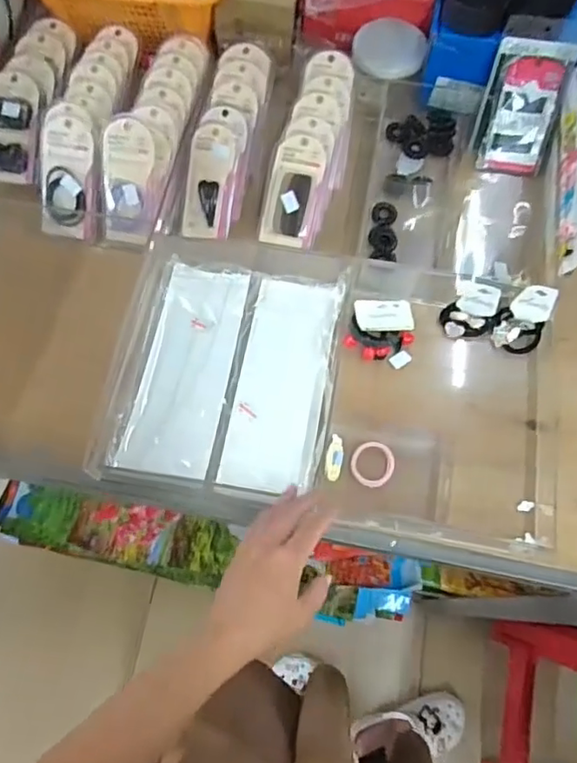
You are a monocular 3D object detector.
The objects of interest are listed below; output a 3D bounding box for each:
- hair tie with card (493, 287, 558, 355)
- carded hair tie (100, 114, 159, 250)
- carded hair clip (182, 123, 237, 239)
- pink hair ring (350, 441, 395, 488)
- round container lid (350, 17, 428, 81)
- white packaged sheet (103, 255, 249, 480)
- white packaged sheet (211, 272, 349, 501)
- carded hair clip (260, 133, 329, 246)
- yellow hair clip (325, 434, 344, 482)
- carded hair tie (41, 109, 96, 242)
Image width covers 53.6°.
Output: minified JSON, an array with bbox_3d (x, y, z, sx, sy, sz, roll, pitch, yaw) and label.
[{"bbox_3d":[0.276,-0.074,0.667,0.055,0.084,0.015,24,34,9],"label":"hair tie with card"},{"bbox_3d":[-0.193,-0.238,0.689,0.070,0.028,0.146,12,110,5],"label":"carded hair tie"},{"bbox_3d":[-0.101,-0.251,0.720,0.052,0.010,0.136,13,100,6],"label":"carded hair clip"},{"bbox_3d":[0.092,0.090,0.624,0.048,0.004,0.051,0,69,0],"label":"pink hair ring"},{"bbox_3d":[0.137,-0.450,0.771,0.094,0.006,0.079,34,97,1],"label":"round container lid"},{"bbox_3d":[-0.117,-0.018,0.655,0.100,0.019,0.257,9,69,4],"label":"white packaged sheet"},{"bbox_3d":[-0.005,-0.003,0.652,0.109,0.023,0.258,9,69,4],"label":"white packaged sheet"},{"bbox_3d":[0.004,-0.239,0.715,0.061,0.028,0.133,17,98,7],"label":"carded hair clip"},{"bbox_3d":[0.050,0.082,0.621,0.019,0.015,0.053,9,69,4],"label":"yellow hair clip"},{"bbox_3d":[-0.273,-0.252,0.705,0.072,0.022,0.145,8,108,3],"label":"carded hair tie"}]

